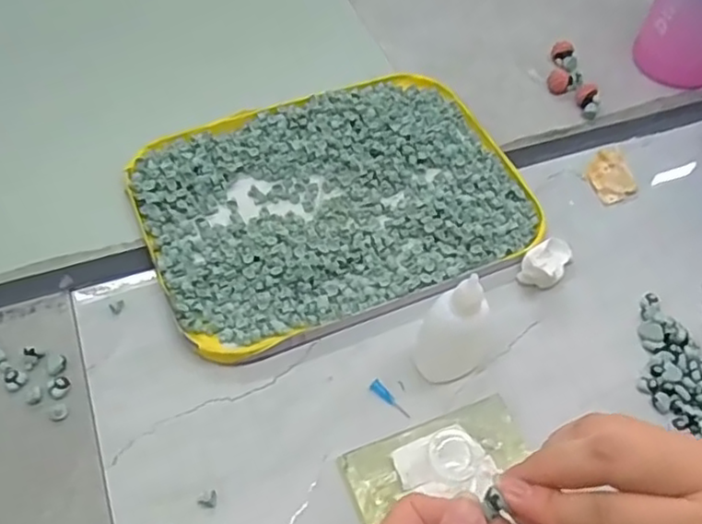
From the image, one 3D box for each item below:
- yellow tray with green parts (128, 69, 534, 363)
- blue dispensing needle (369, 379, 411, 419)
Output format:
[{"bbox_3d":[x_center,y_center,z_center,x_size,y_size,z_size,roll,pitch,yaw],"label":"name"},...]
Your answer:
[{"bbox_3d":[-0.010,-0.051,0.477,0.270,0.016,0.199,-19,57,-17],"label":"yellow tray with green parts"},{"bbox_3d":[0.025,0.083,0.398,0.030,0.006,0.007,34,58,19],"label":"blue dispensing needle"}]

